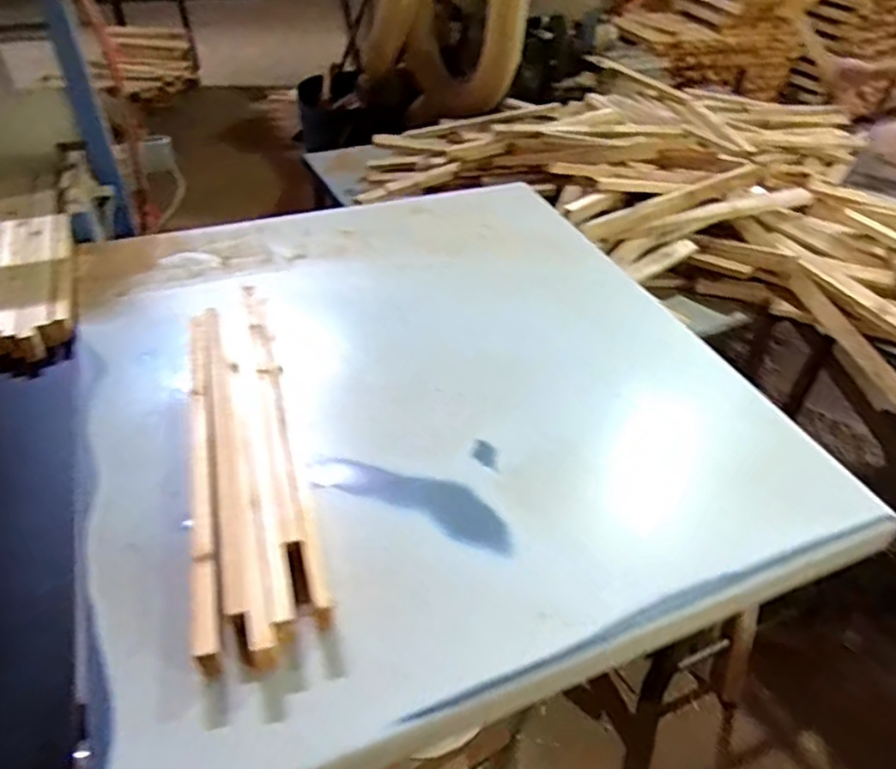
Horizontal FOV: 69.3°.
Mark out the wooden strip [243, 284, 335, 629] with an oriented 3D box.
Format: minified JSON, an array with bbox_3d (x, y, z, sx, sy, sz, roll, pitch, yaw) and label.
[{"bbox_3d":[-0.205,0.028,0.776,0.025,0.034,0.537,-15,41,-12],"label":"wooden strip"}]

